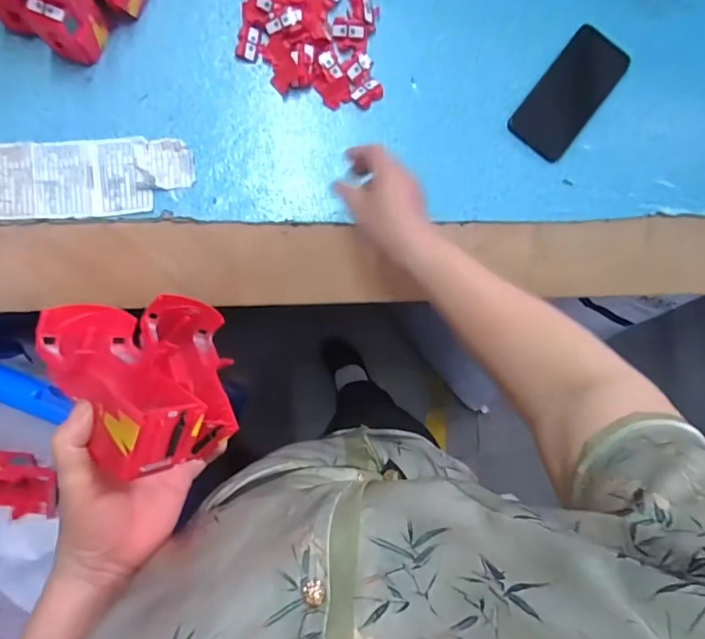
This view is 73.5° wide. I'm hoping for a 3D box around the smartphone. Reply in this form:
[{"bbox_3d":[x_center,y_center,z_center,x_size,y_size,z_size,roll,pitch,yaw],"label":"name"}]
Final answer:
[{"bbox_3d":[0.268,-0.279,0.578,0.077,0.015,0.164,38,87,-2],"label":"smartphone"}]

